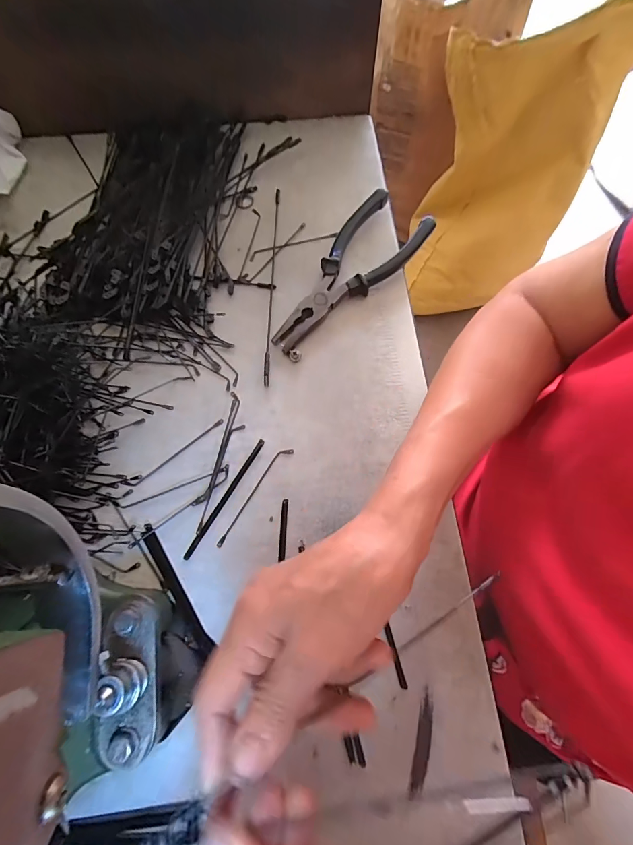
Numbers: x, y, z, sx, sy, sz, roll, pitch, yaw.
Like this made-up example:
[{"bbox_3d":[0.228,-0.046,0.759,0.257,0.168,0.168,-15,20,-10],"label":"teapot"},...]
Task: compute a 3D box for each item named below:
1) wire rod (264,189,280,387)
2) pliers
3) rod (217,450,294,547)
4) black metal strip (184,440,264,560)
[{"bbox_3d":[-0.039,-0.129,0.335,0.004,0.007,0.206,1,72,0],"label":"wire rod"},{"bbox_3d":[0.021,-0.135,0.331,0.067,0.018,0.176,42,77,11],"label":"pliers"},{"bbox_3d":[-0.046,0.054,0.278,0.009,0.004,0.087,33,75,9],"label":"rod"},{"bbox_3d":[-0.067,0.054,0.276,0.004,0.004,0.098,29,74,8],"label":"black metal strip"}]

